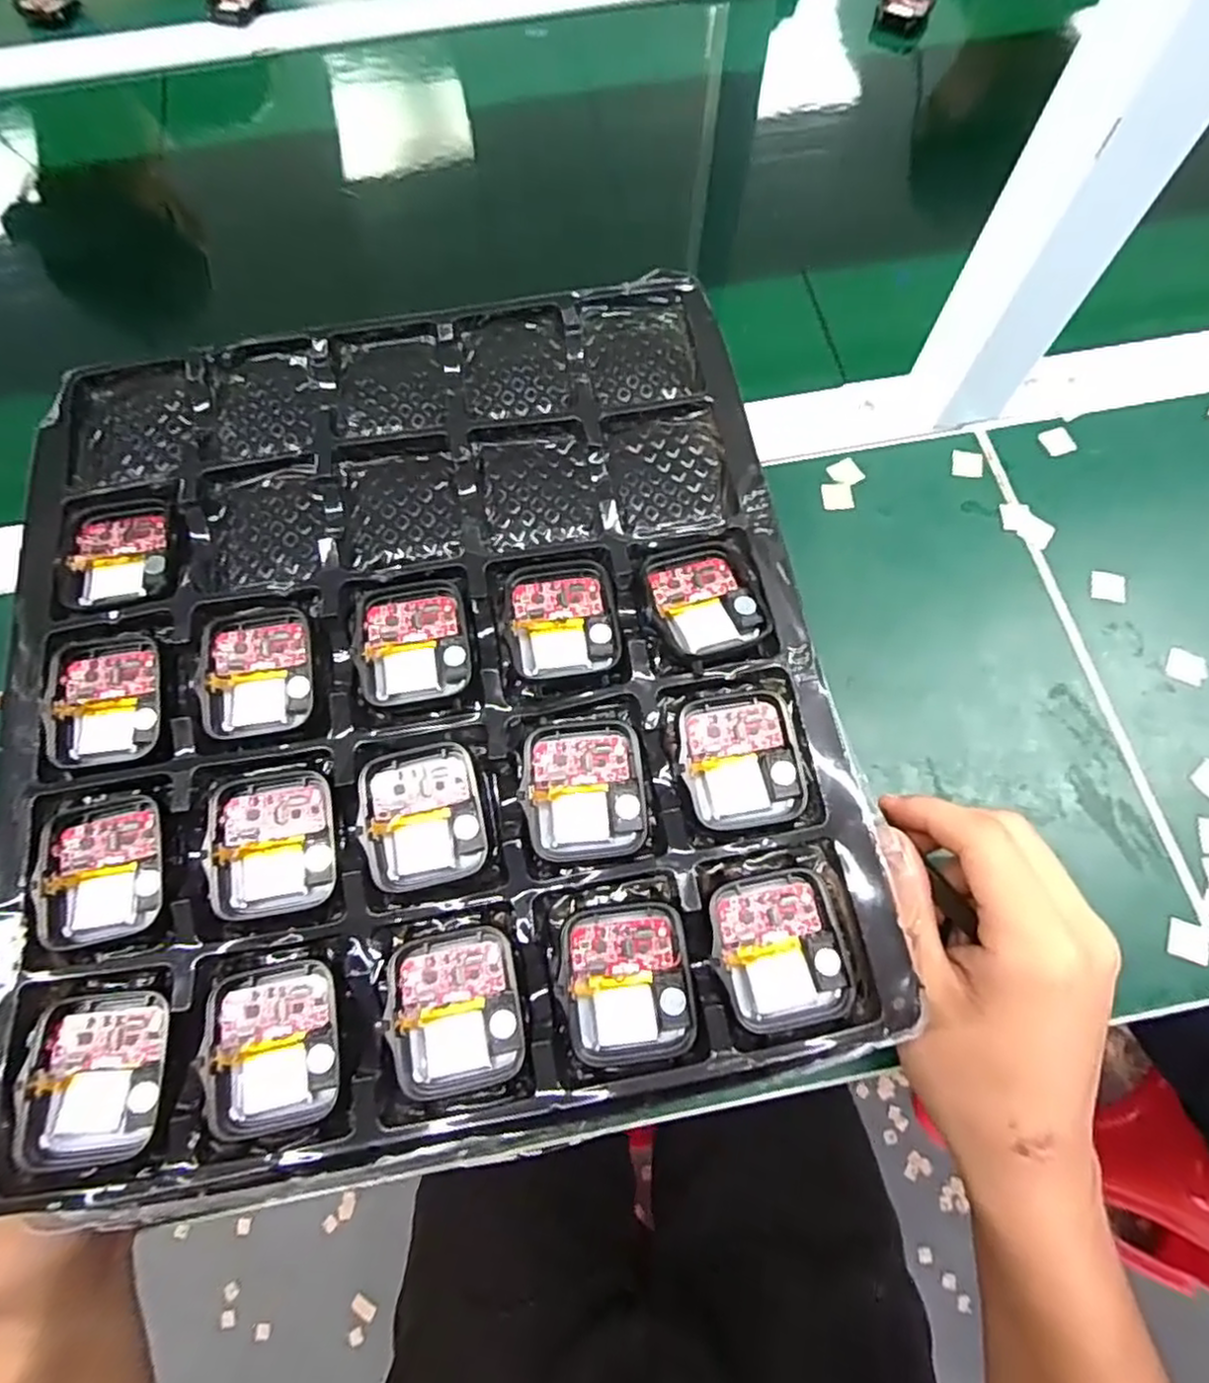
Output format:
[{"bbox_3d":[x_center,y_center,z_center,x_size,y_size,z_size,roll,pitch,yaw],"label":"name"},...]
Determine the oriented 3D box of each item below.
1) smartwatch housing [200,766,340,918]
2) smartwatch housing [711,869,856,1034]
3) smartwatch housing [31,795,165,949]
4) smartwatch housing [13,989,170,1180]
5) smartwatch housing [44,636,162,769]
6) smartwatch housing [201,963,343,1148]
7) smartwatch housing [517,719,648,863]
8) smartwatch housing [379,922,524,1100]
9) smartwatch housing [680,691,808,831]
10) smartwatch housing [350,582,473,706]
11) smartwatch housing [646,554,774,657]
[{"bbox_3d":[-0.101,0.046,0.213,0.035,0.009,0.043,-8,69,-2],"label":"smartwatch housing"},{"bbox_3d":[0.052,0.076,0.204,0.036,0.005,0.041,-12,69,-3],"label":"smartwatch housing"},{"bbox_3d":[-0.153,0.054,0.213,0.035,0.011,0.044,-11,69,-3],"label":"smartwatch housing"},{"bbox_3d":[-0.140,0.108,0.194,0.036,0.015,0.043,-14,69,-4],"label":"smartwatch housing"},{"bbox_3d":[-0.165,0.003,0.229,0.036,0.008,0.043,-11,69,-3],"label":"smartwatch housing"},{"bbox_3d":[-0.093,0.100,0.194,0.035,0.006,0.043,-8,69,-2],"label":"smartwatch housing"},{"bbox_3d":[-0.006,0.030,0.216,0.037,0.007,0.043,-4,69,0],"label":"smartwatch housing"},{"bbox_3d":[-0.043,0.093,0.201,0.036,0.011,0.044,-7,69,-2],"label":"smartwatch housing"},{"bbox_3d":[0.043,0.021,0.220,0.036,0.007,0.043,-9,69,-2],"label":"smartwatch housing"},{"bbox_3d":[-0.065,-0.017,0.234,0.037,0.007,0.042,-9,69,-2],"label":"smartwatch housing"},{"bbox_3d":[0.035,-0.032,0.236,0.036,0.008,0.040,-16,69,-5],"label":"smartwatch housing"}]

